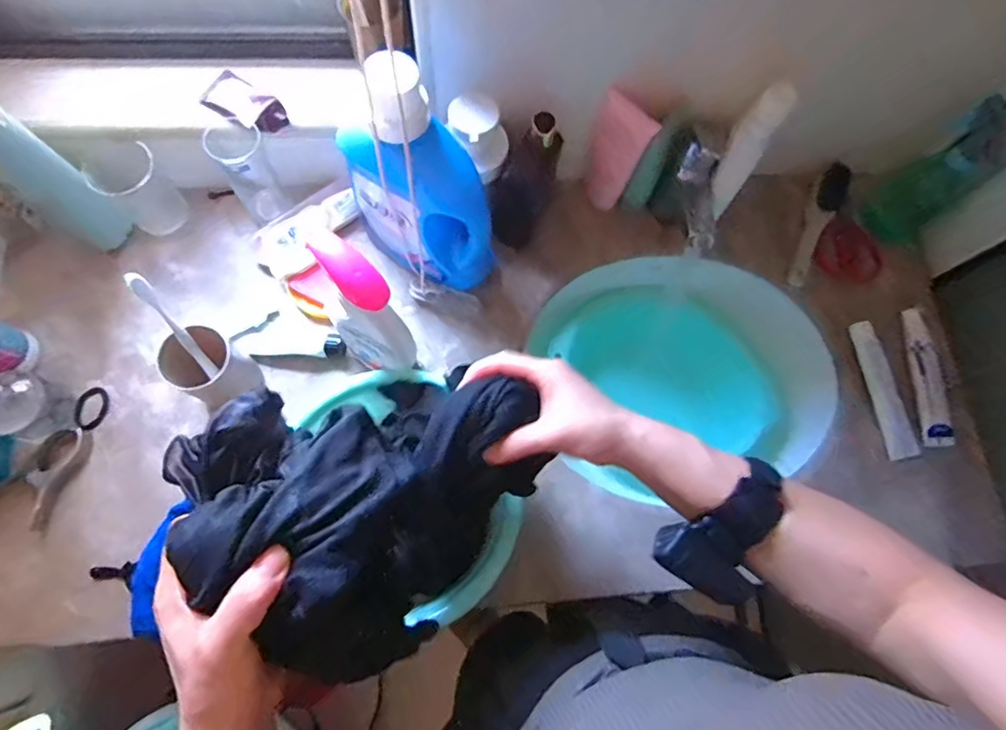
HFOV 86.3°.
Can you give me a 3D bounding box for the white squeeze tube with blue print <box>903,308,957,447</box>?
[{"bbox_3d":[0.554,0.014,0.699,0.036,0.013,0.180,1,73,-2],"label":"white squeeze tube with blue print"}]

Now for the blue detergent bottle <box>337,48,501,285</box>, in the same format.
[{"bbox_3d":[-0.085,-0.187,0.579,0.152,0.275,0.098,42,76,10],"label":"blue detergent bottle"}]

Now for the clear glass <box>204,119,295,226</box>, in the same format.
[{"bbox_3d":[-0.309,-0.236,0.662,0.061,0.121,0.068,-30,77,-10],"label":"clear glass"}]

